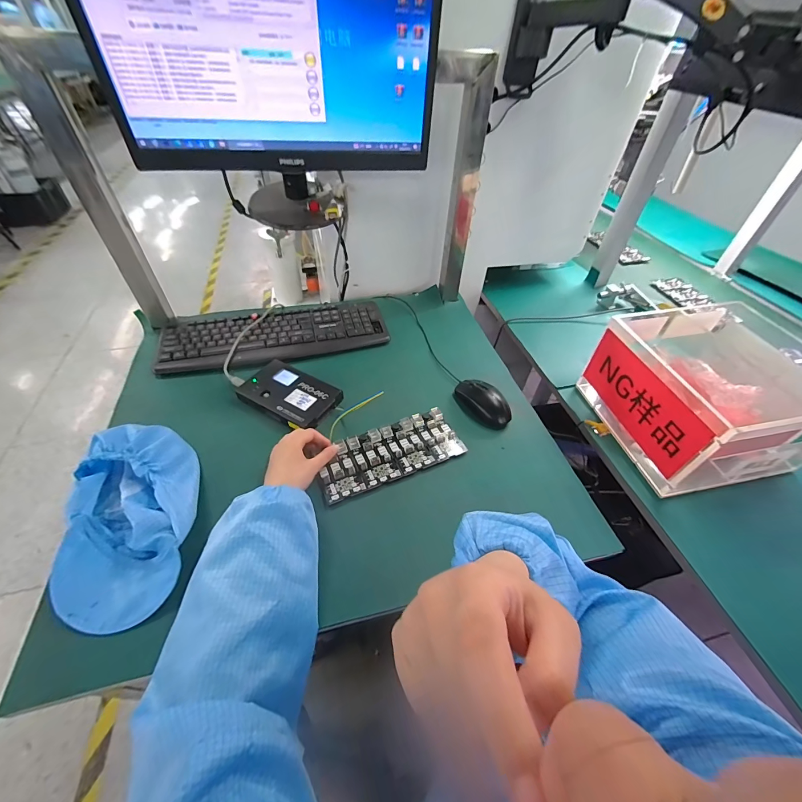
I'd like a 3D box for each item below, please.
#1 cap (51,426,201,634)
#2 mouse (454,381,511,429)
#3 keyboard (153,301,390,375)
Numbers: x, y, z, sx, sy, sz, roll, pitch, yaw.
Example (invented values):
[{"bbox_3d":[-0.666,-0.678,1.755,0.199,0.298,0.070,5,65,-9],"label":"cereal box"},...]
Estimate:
[{"bbox_3d":[-0.342,0.138,0.452,0.142,0.054,0.257,-15,50,-17],"label":"cap"},{"bbox_3d":[0.147,0.001,0.625,0.068,0.035,0.114,-31,56,-27],"label":"mouse"},{"bbox_3d":[-0.249,-0.131,0.715,0.439,0.031,0.163,-13,49,-15],"label":"keyboard"}]

